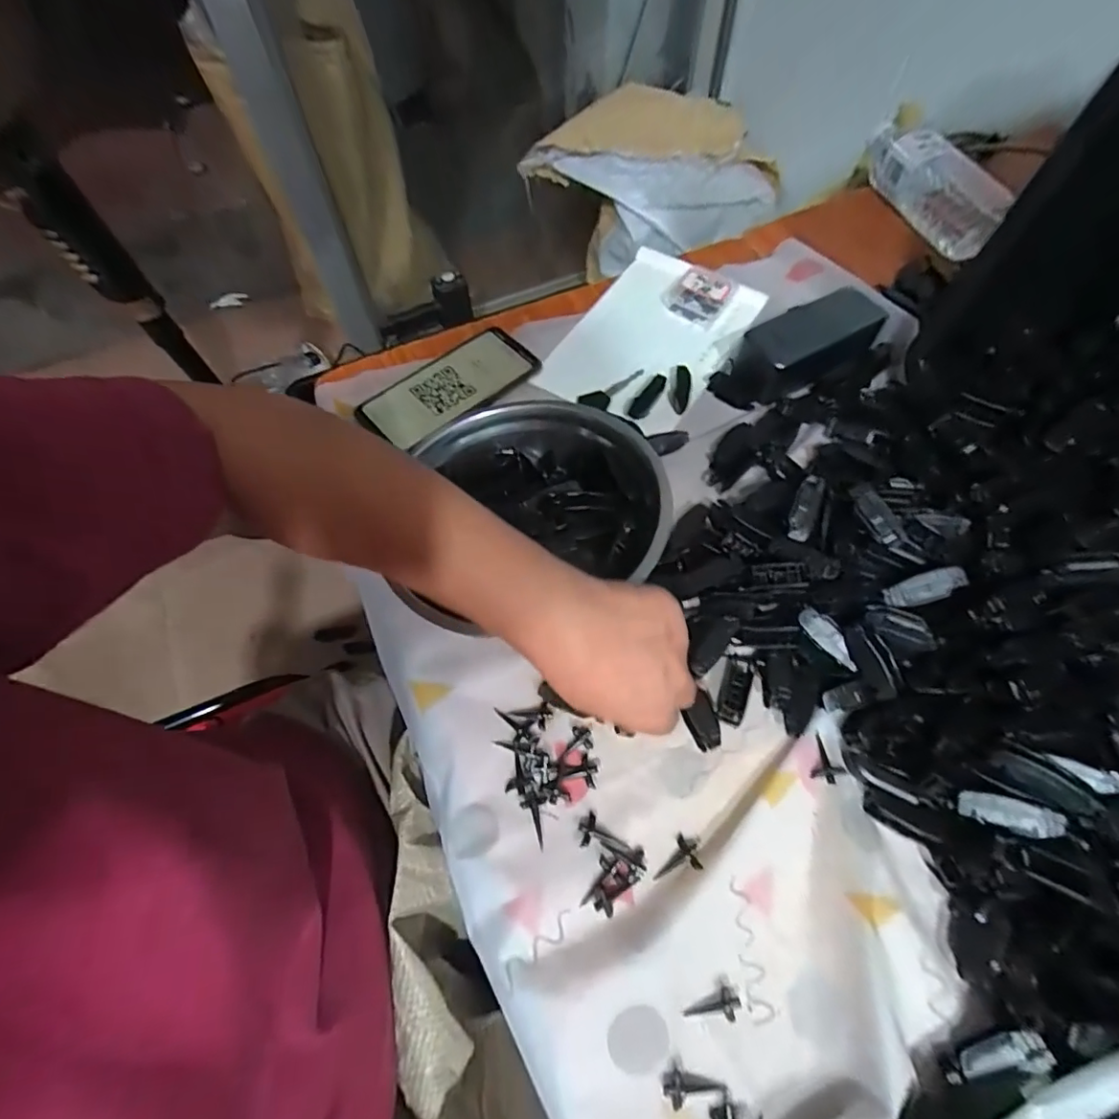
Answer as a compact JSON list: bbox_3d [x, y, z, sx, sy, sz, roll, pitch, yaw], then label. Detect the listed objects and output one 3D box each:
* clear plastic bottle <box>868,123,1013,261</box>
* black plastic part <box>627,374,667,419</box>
[{"bbox_3d":[0.407,-0.417,0.597,0.060,0.063,0.174,-34,78,-15],"label":"clear plastic bottle"},{"bbox_3d":[0.080,-0.149,0.493,0.017,0.008,0.058,28,66,16],"label":"black plastic part"}]

